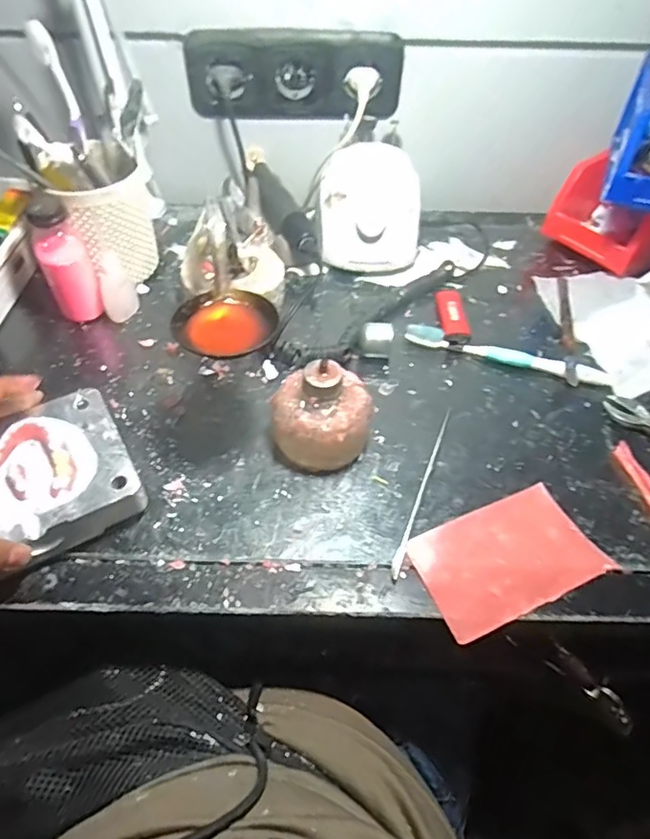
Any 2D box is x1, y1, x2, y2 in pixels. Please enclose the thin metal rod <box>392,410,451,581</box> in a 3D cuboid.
[{"bbox_3d":[0.075,0.050,0.424,0.007,0.005,0.158,17,54,12],"label":"thin metal rod"}]

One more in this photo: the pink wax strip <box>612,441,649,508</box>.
[{"bbox_3d":[0.246,0.054,0.424,0.012,0.006,0.085,-9,53,-8],"label":"pink wax strip"}]

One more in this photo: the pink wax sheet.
[{"bbox_3d":[0.126,0.096,0.389,0.121,0.005,0.077,-20,55,-16],"label":"pink wax sheet"}]

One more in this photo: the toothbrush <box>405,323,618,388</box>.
[{"bbox_3d":[0.166,-0.059,0.505,0.185,0.018,0.014,17,53,12],"label":"toothbrush"}]

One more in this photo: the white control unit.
[{"bbox_3d":[0.045,-0.224,0.598,0.105,0.075,0.137,1,52,0],"label":"white control unit"}]

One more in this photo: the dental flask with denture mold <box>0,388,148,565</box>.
[{"bbox_3d":[-0.199,0.040,0.386,0.118,0.031,0.109,-25,56,-19],"label":"dental flask with denture mold"}]

